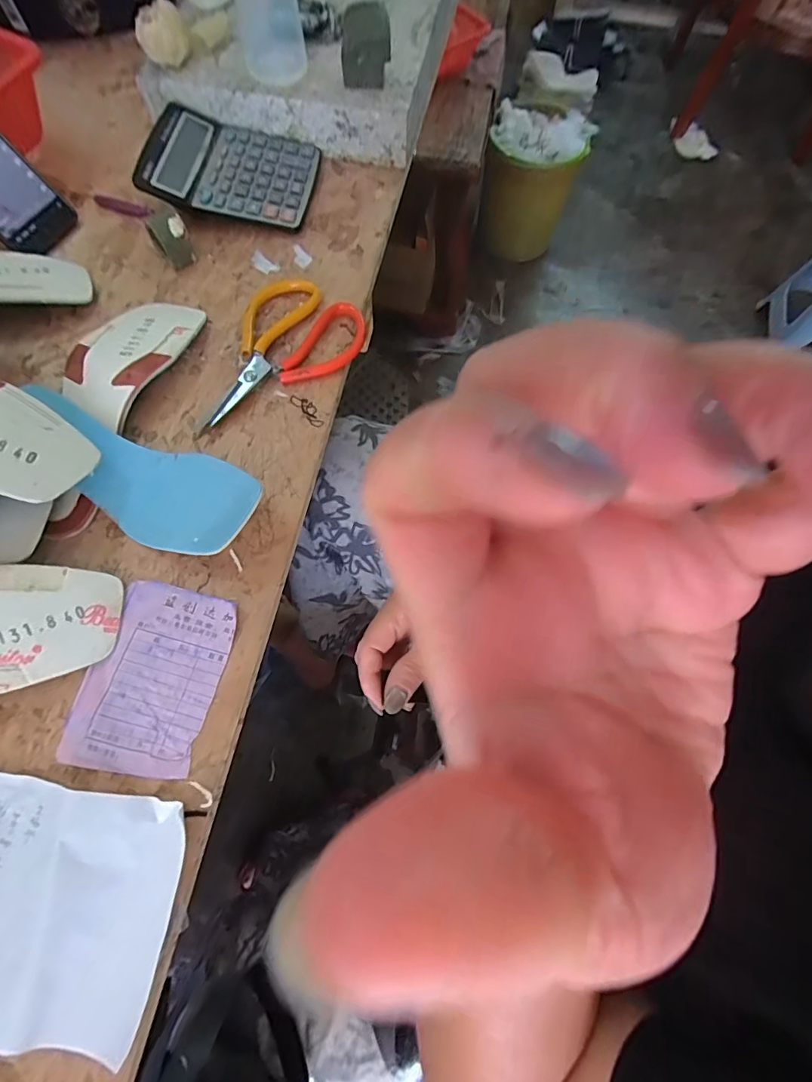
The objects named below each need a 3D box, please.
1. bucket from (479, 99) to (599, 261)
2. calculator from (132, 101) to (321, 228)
[{"bbox_3d":[0.342,-0.993,1.325,0.258,0.315,0.226,17,70,3],"label":"bucket"},{"bbox_3d":[-0.188,-0.405,0.503,0.169,0.036,0.134,8,69,0],"label":"calculator"}]

